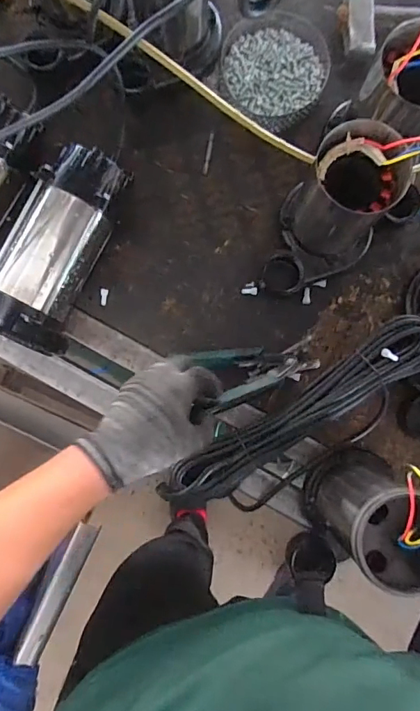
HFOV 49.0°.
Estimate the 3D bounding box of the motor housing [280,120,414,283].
[{"bbox_3d":[0.147,-0.168,0.527,0.107,0.166,0.114,0,86,-2],"label":"motor housing"}]

